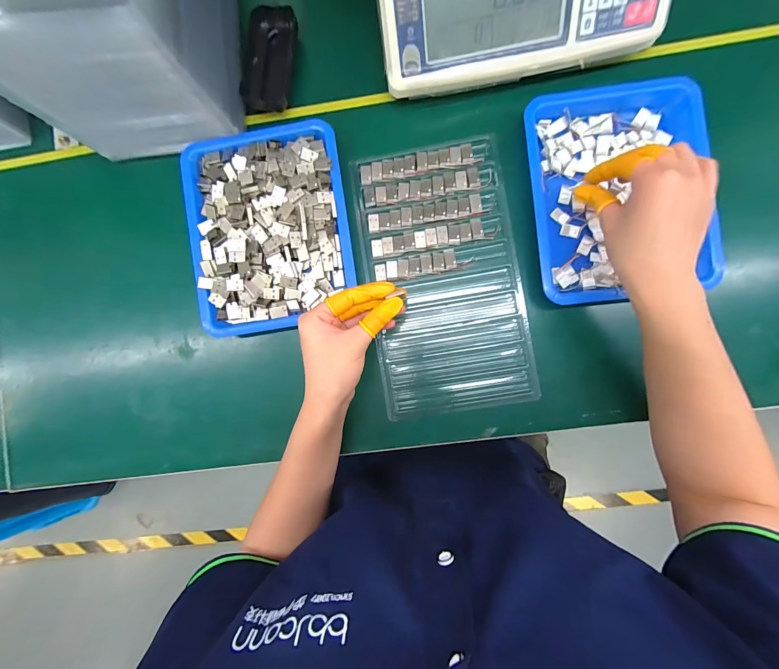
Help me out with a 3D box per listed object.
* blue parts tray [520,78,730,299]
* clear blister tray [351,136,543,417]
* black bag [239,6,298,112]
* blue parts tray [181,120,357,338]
[{"bbox_3d":[0.234,-0.147,0.341,0.171,0.028,0.221,-5,89,3],"label":"blue parts tray"},{"bbox_3d":[0.058,-0.062,0.362,0.161,0.008,0.290,-9,89,3],"label":"clear blister tray"},{"bbox_3d":[-0.134,-0.308,0.371,0.051,0.021,0.106,9,90,3],"label":"black bag"},{"bbox_3d":[-0.130,-0.116,0.362,0.170,0.030,0.217,-8,89,3],"label":"blue parts tray"}]

